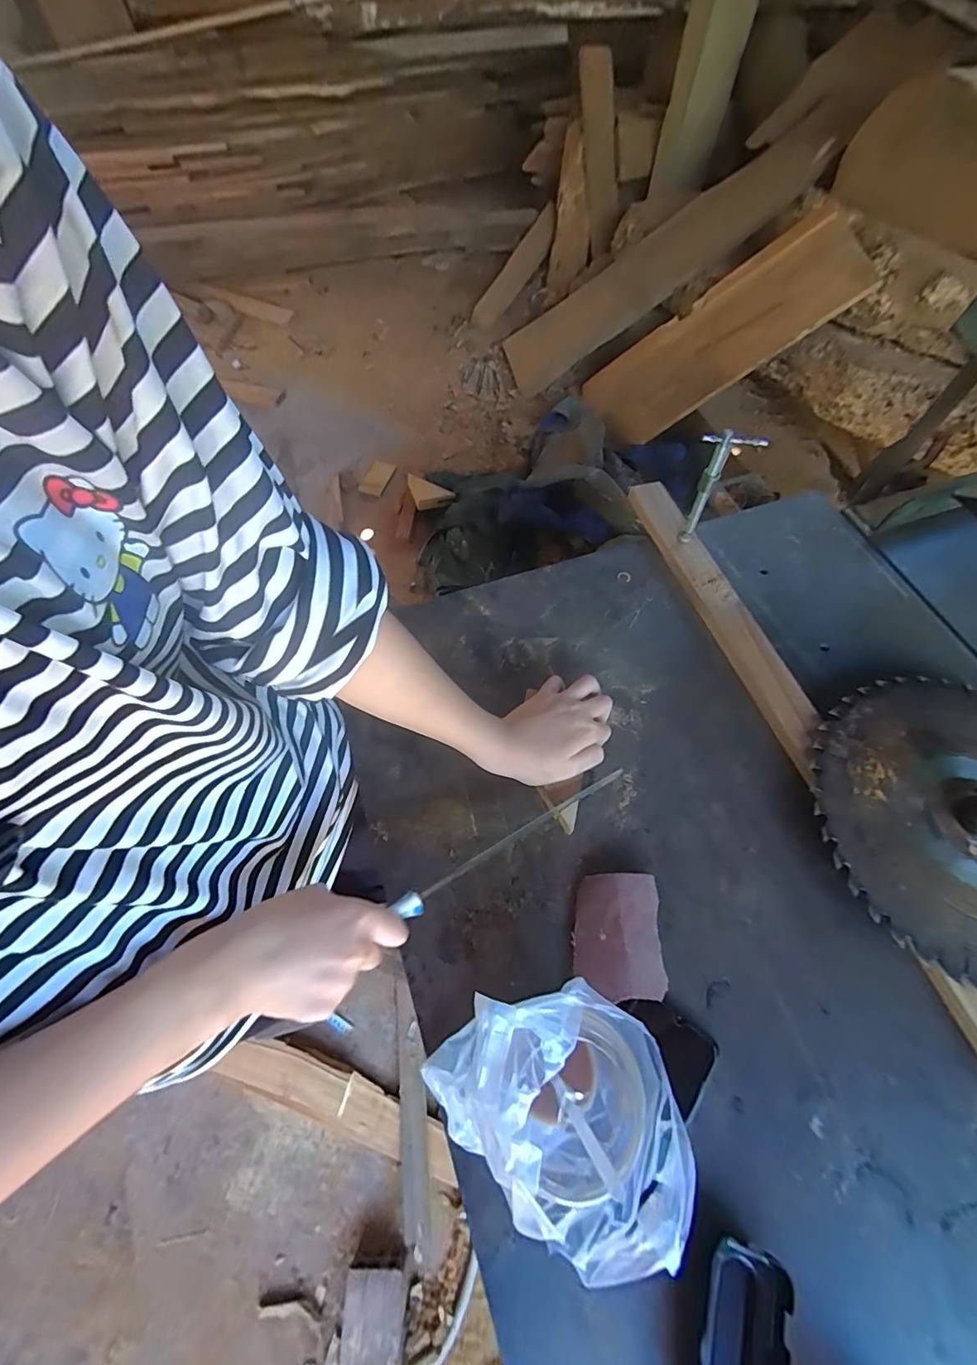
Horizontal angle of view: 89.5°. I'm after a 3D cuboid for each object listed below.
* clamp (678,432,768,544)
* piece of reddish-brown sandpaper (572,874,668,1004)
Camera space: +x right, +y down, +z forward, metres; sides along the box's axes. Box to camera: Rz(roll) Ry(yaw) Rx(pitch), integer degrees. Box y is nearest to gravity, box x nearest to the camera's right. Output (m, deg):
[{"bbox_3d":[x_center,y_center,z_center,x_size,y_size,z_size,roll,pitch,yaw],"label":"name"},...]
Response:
[{"bbox_3d":[0.255,-0.222,0.560,0.056,0.142,0.026,-17,65,-7],"label":"clamp"},{"bbox_3d":[0.110,0.214,0.420,0.071,0.032,0.092,1,64,2],"label":"piece of reddish-brown sandpaper"}]

